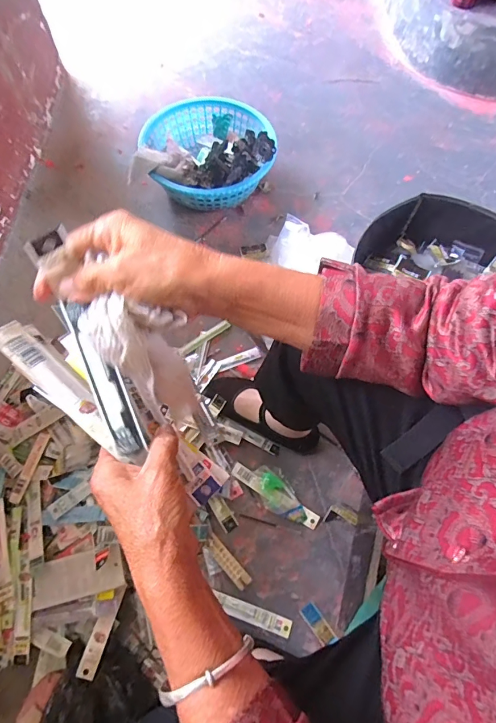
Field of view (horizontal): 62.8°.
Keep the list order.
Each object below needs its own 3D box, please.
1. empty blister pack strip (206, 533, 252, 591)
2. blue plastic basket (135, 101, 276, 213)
[{"bbox_3d":[-0.035,0.337,0.685,0.025,0.005,0.097,-41,72,-17],"label":"empty blister pack strip"},{"bbox_3d":[-0.084,-0.503,1.005,0.305,0.151,0.301,0,66,-1],"label":"blue plastic basket"}]

